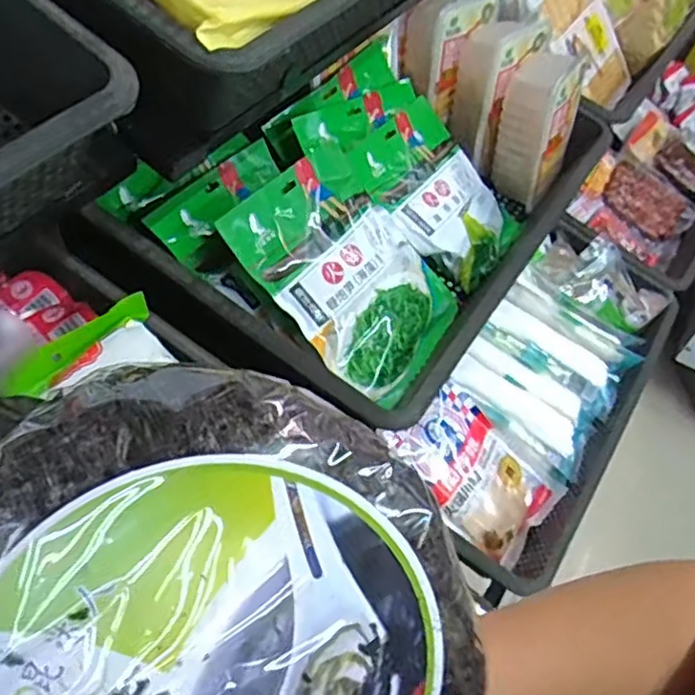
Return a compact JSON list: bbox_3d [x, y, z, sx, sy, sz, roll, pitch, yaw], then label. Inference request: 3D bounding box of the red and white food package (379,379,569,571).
[{"bbox_3d":[0.163,0.158,0.839,0.225,0.030,0.148,42,65,-14],"label":"red and white food package"}]

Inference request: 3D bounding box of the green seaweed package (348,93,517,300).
[{"bbox_3d":[0.113,-0.189,0.805,0.210,0.024,0.182,43,53,-9],"label":"green seaweed package"}]

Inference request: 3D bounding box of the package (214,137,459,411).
[{"bbox_3d":[0.007,-0.074,0.644,0.228,0.026,0.173,49,56,-12],"label":"package"}]

